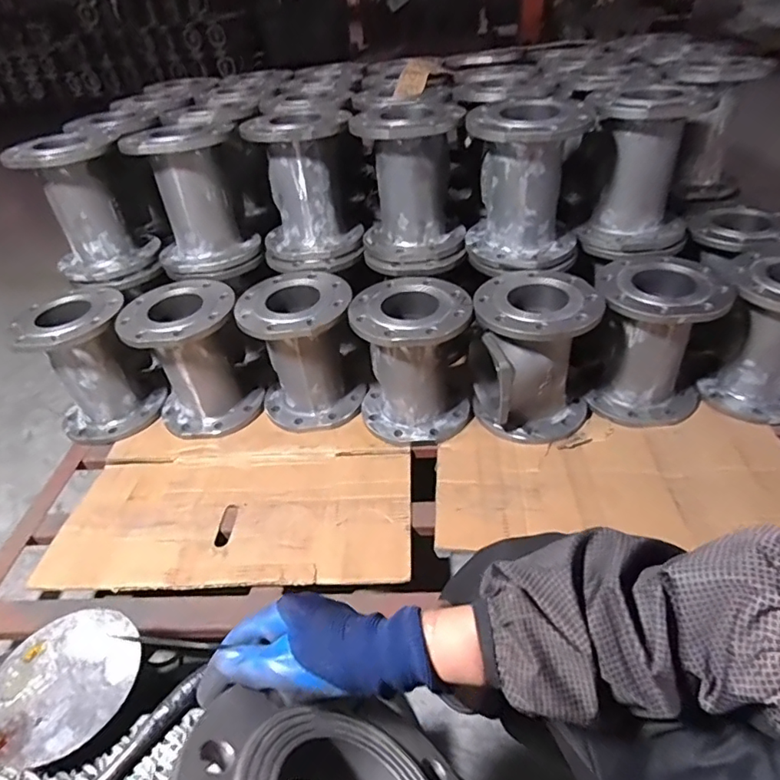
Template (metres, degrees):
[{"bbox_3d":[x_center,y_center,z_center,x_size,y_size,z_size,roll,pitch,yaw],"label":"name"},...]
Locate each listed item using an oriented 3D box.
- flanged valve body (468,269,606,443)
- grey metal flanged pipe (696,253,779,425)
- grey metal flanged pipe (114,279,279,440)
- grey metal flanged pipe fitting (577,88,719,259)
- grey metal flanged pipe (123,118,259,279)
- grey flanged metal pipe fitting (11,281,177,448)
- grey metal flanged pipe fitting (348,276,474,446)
[{"bbox_3d":[0.265,-0.064,0.979,0.216,0.249,0.208,-1,39,6],"label":"flanged valve body"},{"bbox_3d":[0.704,-0.086,0.939,0.178,0.253,0.178,-25,42,-22],"label":"grey metal flanged pipe"},{"bbox_3d":[-0.386,-0.063,1.057,0.218,0.262,0.214,-20,41,-17],"label":"grey metal flanged pipe"},{"bbox_3d":[0.481,-0.403,0.983,0.166,0.264,0.159,25,48,32],"label":"grey metal flanged pipe fitting"},{"bbox_3d":[-0.401,-0.401,1.074,0.201,0.249,0.184,-17,40,-14],"label":"grey metal flanged pipe"},{"bbox_3d":[-0.595,-0.047,1.055,0.205,0.254,0.201,-17,40,-14],"label":"grey flanged metal pipe fitting"},{"bbox_3d":[0.043,-0.056,0.996,0.210,0.250,0.200,-4,39,2],"label":"grey metal flanged pipe fitting"}]

